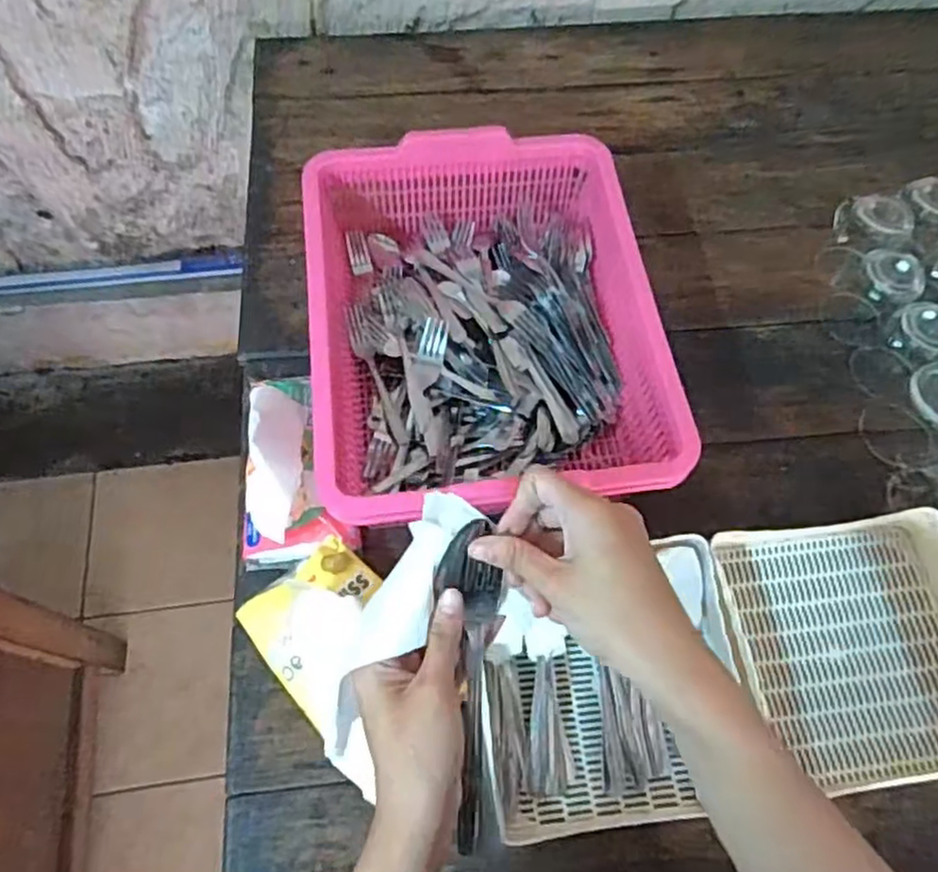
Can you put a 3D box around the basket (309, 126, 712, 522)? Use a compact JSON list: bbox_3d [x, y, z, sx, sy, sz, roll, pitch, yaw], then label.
[{"bbox_3d":[0.010,-0.103,0.694,0.305,0.131,0.383,-6,64,-5],"label":"basket"}]

